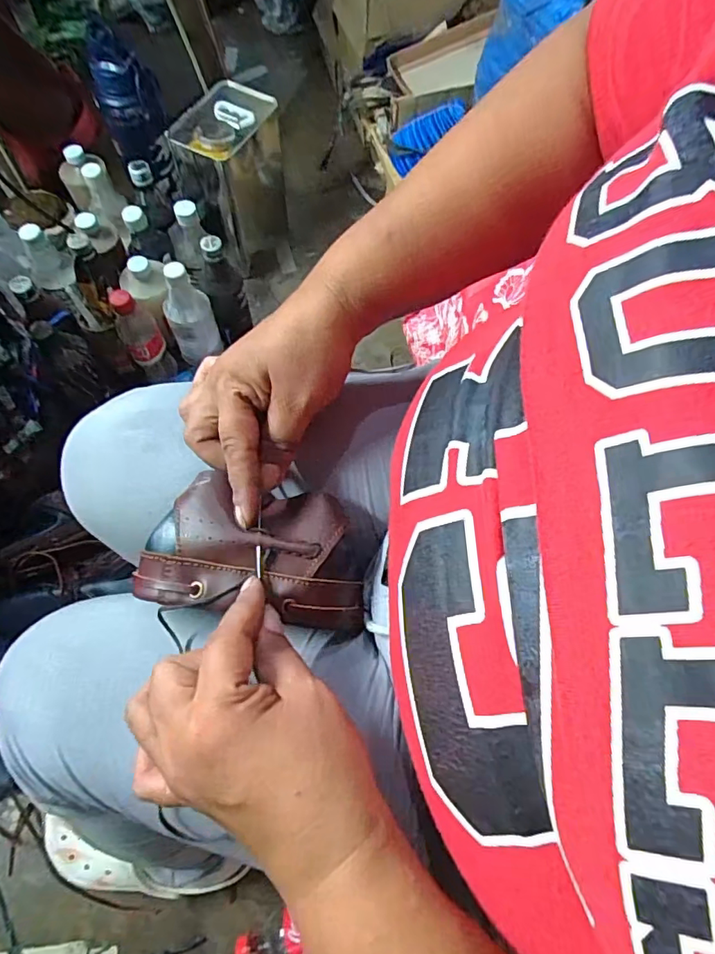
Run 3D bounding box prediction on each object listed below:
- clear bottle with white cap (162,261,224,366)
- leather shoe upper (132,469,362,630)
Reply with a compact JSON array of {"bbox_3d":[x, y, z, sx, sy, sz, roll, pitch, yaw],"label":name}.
[{"bbox_3d":[-0.249,-0.240,0.763,0.067,0.163,0.055,-23,71,-11],"label":"clear bottle with white cap"},{"bbox_3d":[-0.057,0.048,0.304,0.124,0.055,0.076,8,68,1],"label":"leather shoe upper"}]

